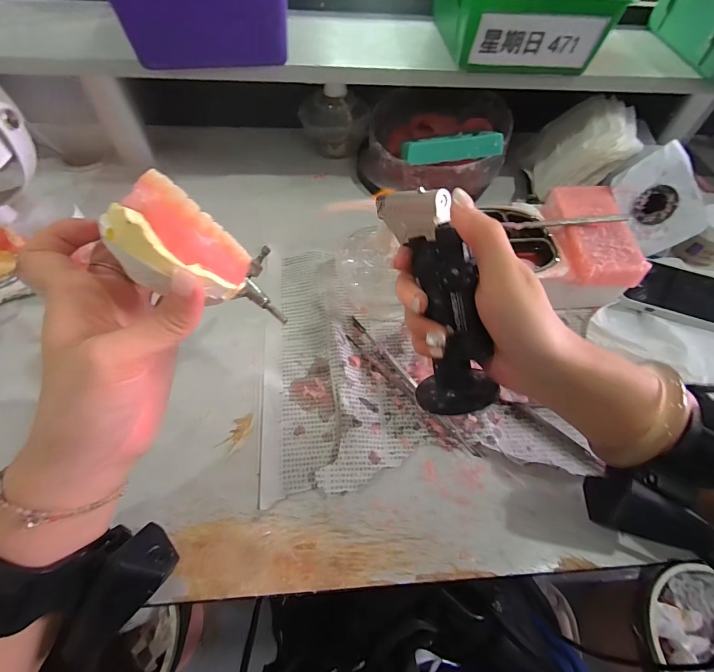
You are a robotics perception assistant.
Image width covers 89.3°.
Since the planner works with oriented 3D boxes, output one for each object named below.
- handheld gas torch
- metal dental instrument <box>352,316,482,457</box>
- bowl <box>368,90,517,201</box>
[{"bbox_3d":[0.055,-0.023,0.246,0.044,0.059,0.151,-19,103,-15],"label":"handheld gas torch"},{"bbox_3d":[0.046,0.038,0.323,0.009,0.007,0.168,-32,65,-21],"label":"metal dental instrument"},{"bbox_3d":[0.104,-0.267,0.478,0.178,0.075,0.192,2,58,-3],"label":"bowl"}]

